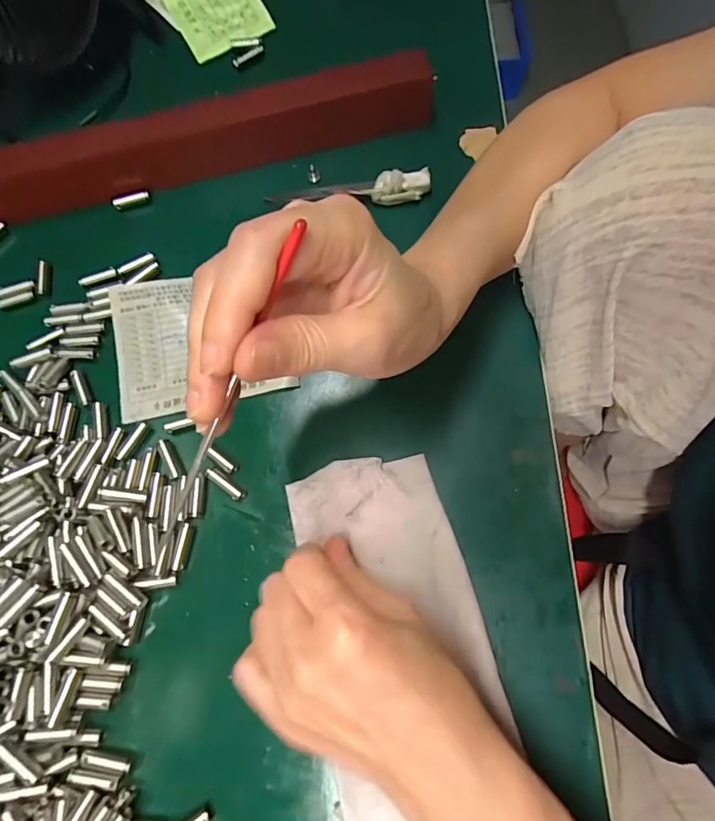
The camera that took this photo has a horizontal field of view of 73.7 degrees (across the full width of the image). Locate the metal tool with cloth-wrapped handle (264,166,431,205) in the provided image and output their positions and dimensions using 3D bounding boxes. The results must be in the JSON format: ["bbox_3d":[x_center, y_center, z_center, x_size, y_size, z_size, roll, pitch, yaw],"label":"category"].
[{"bbox_3d":[-0.006,-0.146,0.312,0.105,0.019,0.016,1,71,2],"label":"metal tool with cloth-wrapped handle"}]

